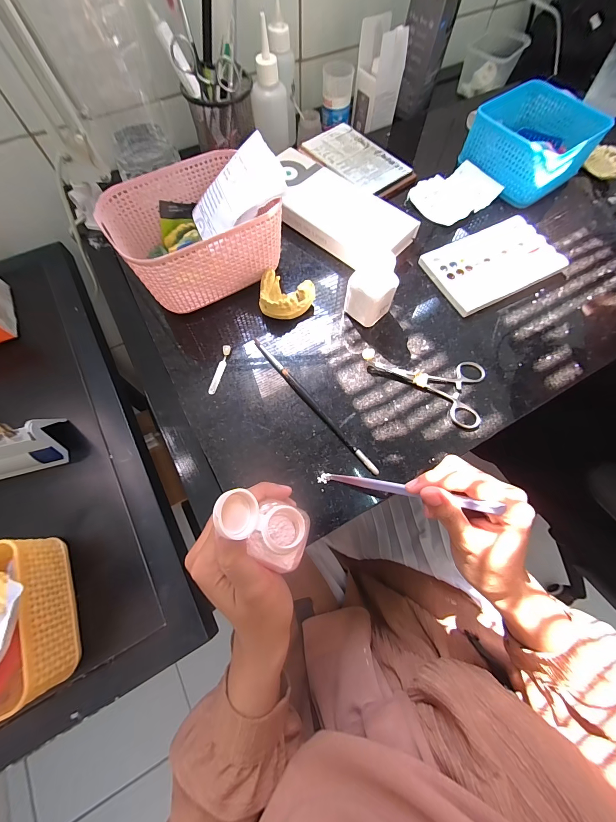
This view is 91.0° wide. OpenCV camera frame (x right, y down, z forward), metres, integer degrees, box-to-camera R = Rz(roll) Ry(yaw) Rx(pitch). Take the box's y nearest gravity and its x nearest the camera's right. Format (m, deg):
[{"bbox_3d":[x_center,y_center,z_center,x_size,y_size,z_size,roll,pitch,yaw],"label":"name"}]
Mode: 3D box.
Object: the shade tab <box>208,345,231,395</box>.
[{"bbox_3d":[-0.094,-0.045,0.322,0.009,0.004,0.058,11,69,4],"label":"shade tab"}]

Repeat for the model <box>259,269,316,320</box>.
[{"bbox_3d":[-0.030,-0.130,0.341,0.064,0.027,0.053,29,71,10],"label":"model"}]

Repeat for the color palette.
[{"bbox_3d":[0.225,-0.180,0.365,0.156,0.013,0.095,-26,72,-10],"label":"color palette"}]

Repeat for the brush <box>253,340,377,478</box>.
[{"bbox_3d":[0.003,-0.010,0.307,0.008,0.010,0.188,-38,74,-14],"label":"brush"}]

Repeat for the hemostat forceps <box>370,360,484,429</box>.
[{"bbox_3d":[0.137,-0.041,0.321,0.121,0.008,0.072,35,72,12],"label":"hemostat forceps"}]

